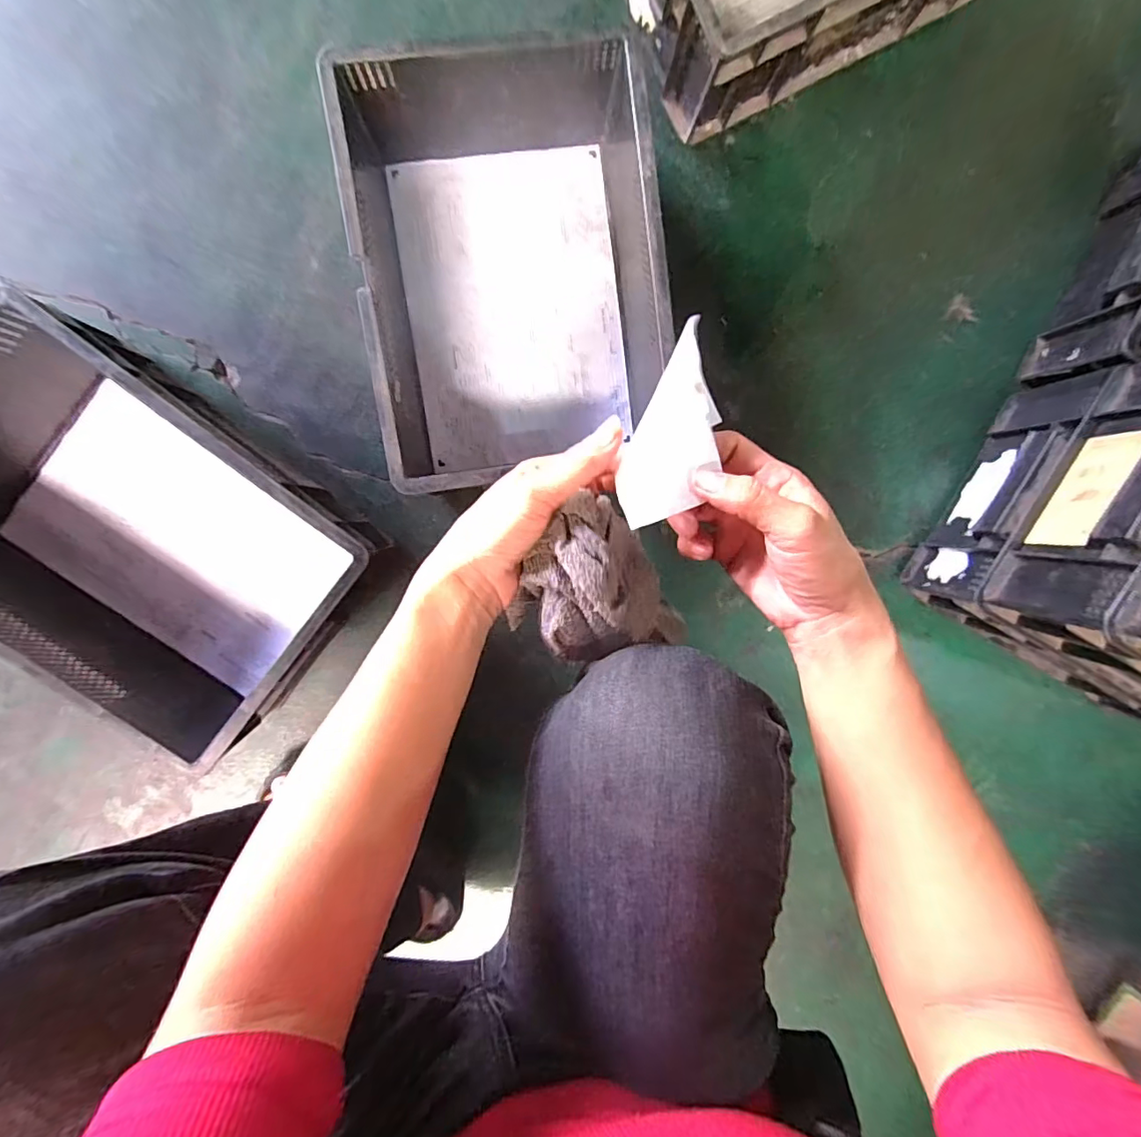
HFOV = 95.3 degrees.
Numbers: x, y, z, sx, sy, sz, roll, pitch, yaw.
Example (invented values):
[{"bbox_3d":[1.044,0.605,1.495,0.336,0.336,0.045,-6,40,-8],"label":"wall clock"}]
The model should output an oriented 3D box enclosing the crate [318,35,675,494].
[{"bbox_3d":[-0.051,-0.251,0.476,0.247,0.124,0.331,-5,96,-2],"label":"crate"}]

